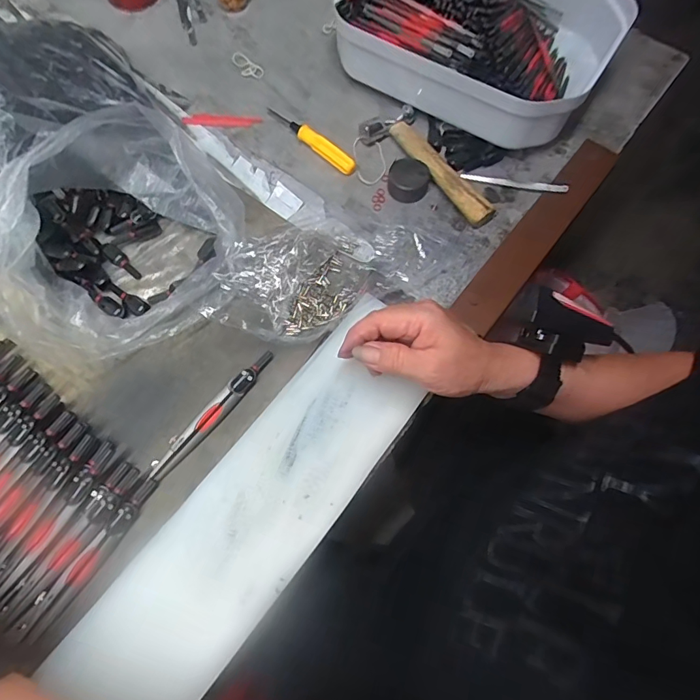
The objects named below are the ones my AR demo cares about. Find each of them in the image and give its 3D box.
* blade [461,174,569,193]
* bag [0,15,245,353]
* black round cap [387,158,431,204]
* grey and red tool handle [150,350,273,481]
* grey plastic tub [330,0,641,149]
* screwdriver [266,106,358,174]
[{"bbox_3d":[0.162,-0.166,0.458,0.102,0.006,0.008,12,69,2],"label":"blade"},{"bbox_3d":[-0.221,-0.151,0.381,0.226,0.096,0.297,-41,76,-17],"label":"bag"},{"bbox_3d":[0.057,-0.166,0.447,0.038,0.020,0.036,1,69,-2],"label":"black round cap"},{"bbox_3d":[-0.106,0.047,0.360,0.015,0.014,0.125,40,73,12],"label":"grey and red tool handle"},{"bbox_3d":[0.132,-0.338,0.487,0.268,0.075,0.231,32,71,9],"label":"grey plastic tub"},{"bbox_3d":[-0.041,-0.216,0.472,0.119,0.017,0.014,42,73,12],"label":"screwdriver"}]

